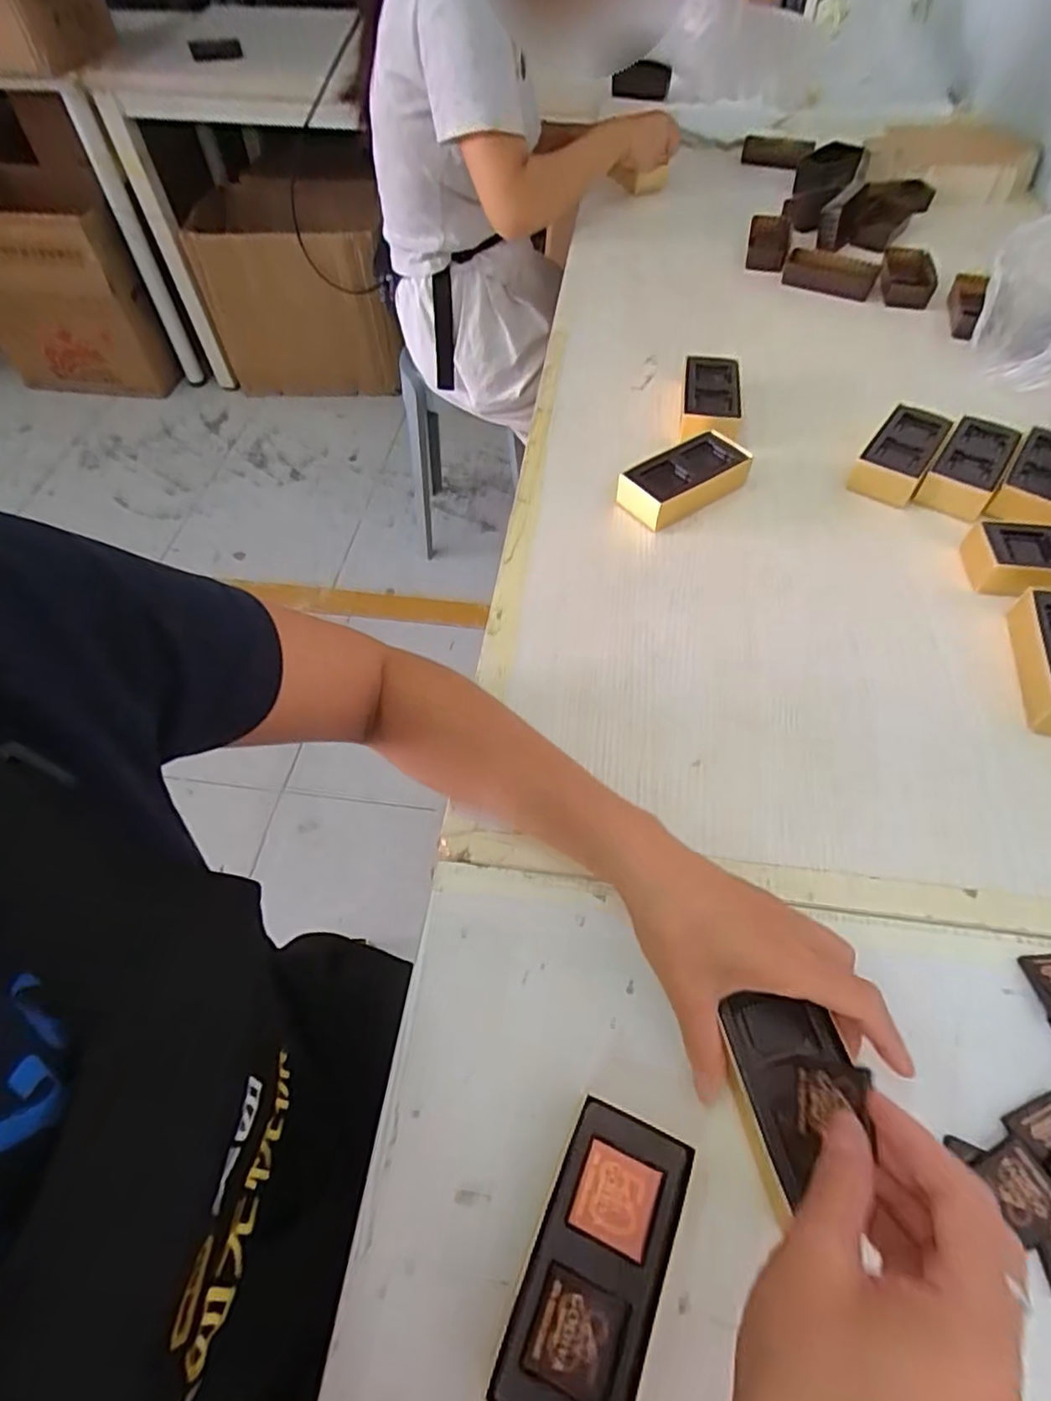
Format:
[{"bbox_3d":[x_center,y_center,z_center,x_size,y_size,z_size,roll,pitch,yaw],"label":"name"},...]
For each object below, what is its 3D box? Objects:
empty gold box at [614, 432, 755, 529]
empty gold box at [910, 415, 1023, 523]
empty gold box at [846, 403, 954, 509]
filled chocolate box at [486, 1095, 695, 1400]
[{"bbox_3d":[0.141,-0.200,0.573,0.109,0.032,0.060,-31,61,-19],"label":"empty gold box"},{"bbox_3d":[0.401,-0.212,0.580,0.053,0.029,0.113,30,61,20],"label":"empty gold box"},{"bbox_3d":[0.346,-0.230,0.591,0.054,0.029,0.115,29,61,19],"label":"empty gold box"},{"bbox_3d":[0.031,0.246,0.281,0.054,0.032,0.111,20,59,14],"label":"filled chocolate box"}]

